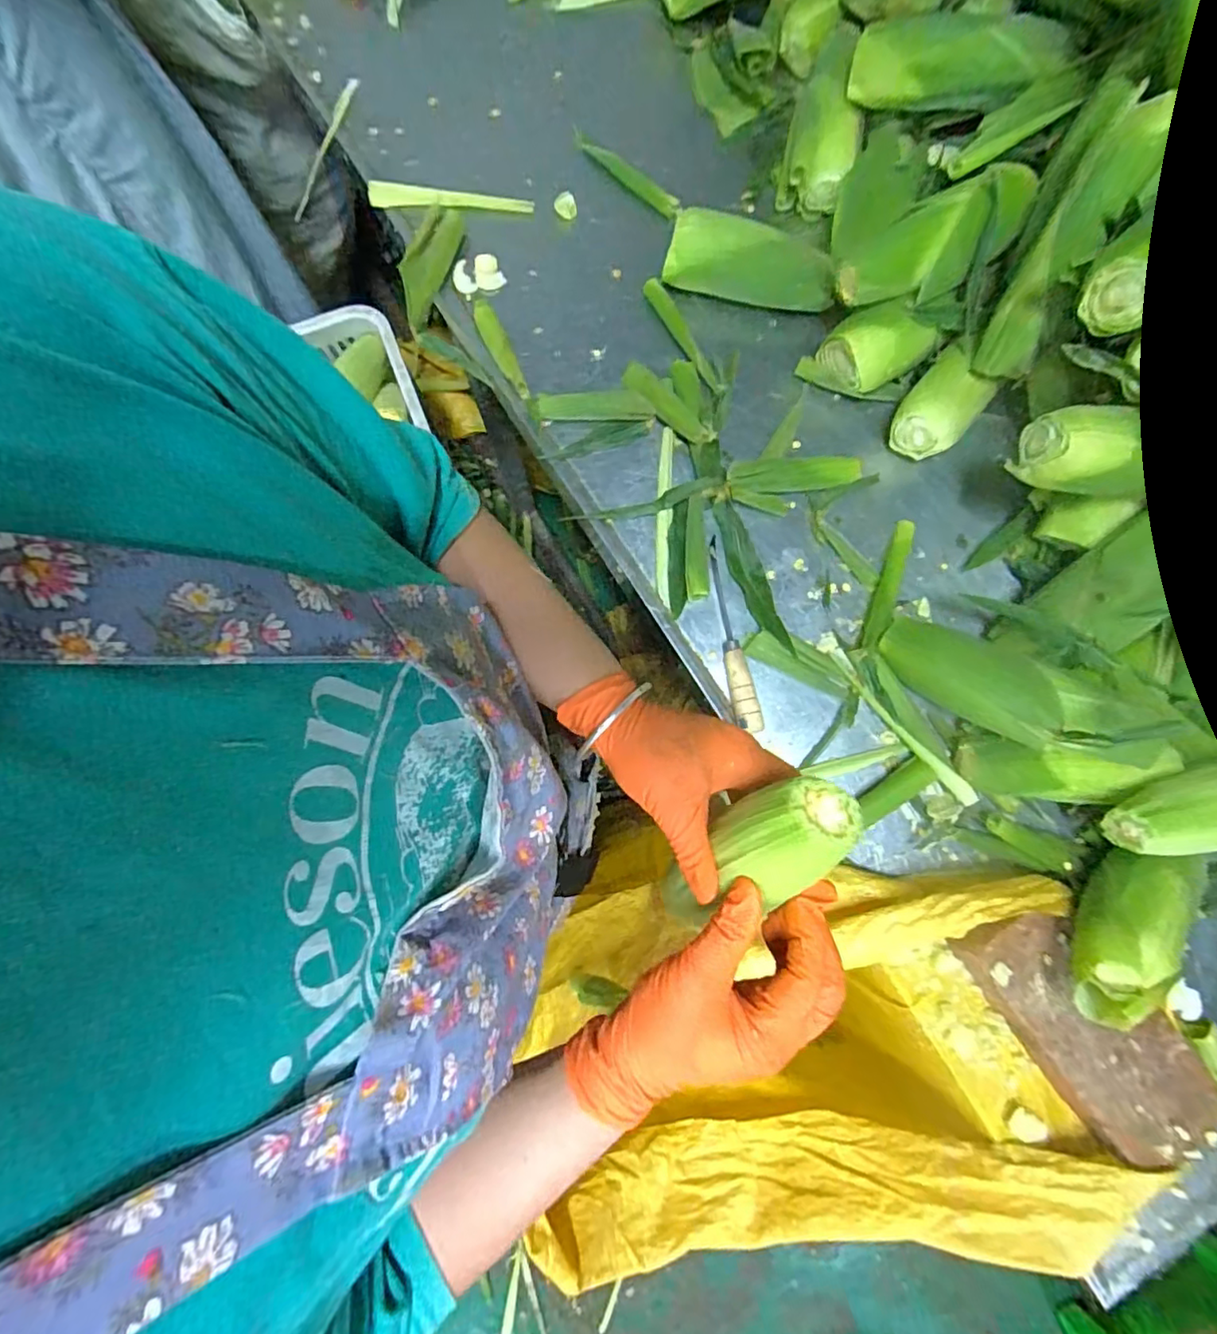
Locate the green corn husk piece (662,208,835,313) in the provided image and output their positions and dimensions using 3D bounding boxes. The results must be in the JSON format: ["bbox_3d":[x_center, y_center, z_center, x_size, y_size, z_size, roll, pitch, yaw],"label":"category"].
[{"bbox_3d":[0.155,-0.441,0.647,0.183,0.053,0.062,8,82,-2],"label":"green corn husk piece"}]

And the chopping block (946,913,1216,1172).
[{"bbox_3d":[0.430,0.317,0.523,0.110,0.034,0.233,-36,85,-7],"label":"chopping block"}]

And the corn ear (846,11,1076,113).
[{"bbox_3d":[0.345,-0.602,0.592,0.199,0.050,0.052,23,77,24],"label":"corn ear"}]

